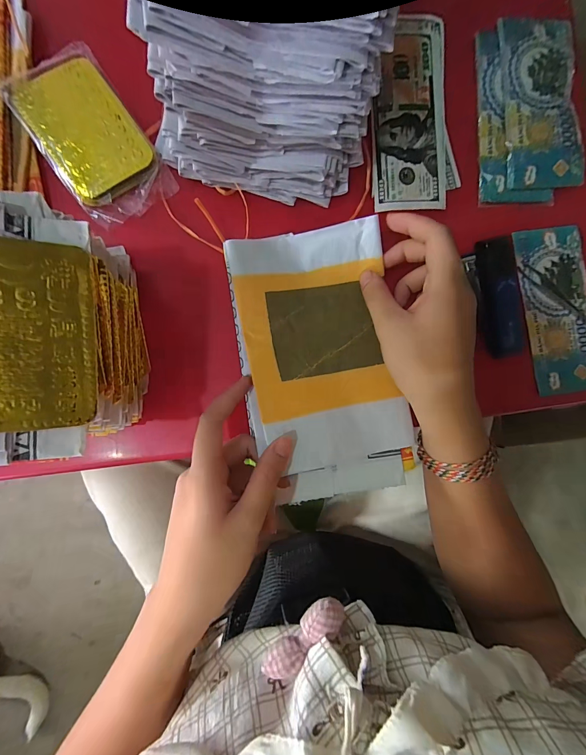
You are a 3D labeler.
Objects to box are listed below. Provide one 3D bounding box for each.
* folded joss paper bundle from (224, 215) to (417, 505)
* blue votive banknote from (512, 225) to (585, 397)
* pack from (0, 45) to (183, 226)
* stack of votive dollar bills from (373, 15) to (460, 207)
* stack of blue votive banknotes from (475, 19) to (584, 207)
[{"bbox_3d":[0.024,-0.010,0.262,0.120,0.023,0.212,-12,90,-6],"label":"folded joss paper bundle"},{"bbox_3d":[0.233,-0.059,0.286,0.060,0.004,0.143,-9,88,-2],"label":"blue votive banknote"},{"bbox_3d":[-0.158,-0.189,0.257,0.075,0.012,0.128,-36,91,-5],"label":"pack"},{"bbox_3d":[0.102,-0.223,0.279,0.076,0.012,0.157,-4,88,-5],"label":"stack of votive dollar bills"},{"bbox_3d":[0.205,-0.232,0.283,0.083,0.010,0.152,-3,88,-4],"label":"stack of blue votive banknotes"}]

